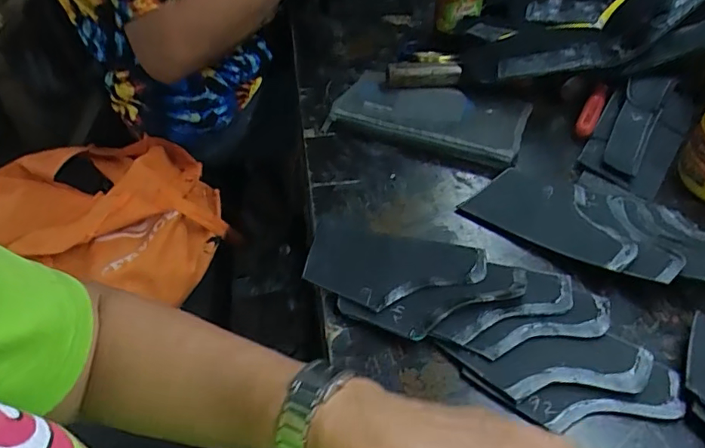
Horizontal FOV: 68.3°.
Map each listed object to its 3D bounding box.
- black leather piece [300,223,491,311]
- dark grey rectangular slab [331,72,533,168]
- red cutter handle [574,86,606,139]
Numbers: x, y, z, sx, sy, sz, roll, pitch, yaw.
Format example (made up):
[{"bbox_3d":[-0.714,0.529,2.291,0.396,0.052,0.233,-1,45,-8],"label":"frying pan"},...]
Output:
[{"bbox_3d":[0.033,0.036,0.429,0.144,0.007,0.080,7,43,12],"label":"black leather piece"},{"bbox_3d":[0.087,-0.123,0.581,0.205,0.030,0.102,18,49,19],"label":"dark grey rectangular slab"},{"bbox_3d":[0.265,-0.124,0.577,0.019,0.025,0.078,21,51,21],"label":"red cutter handle"}]

